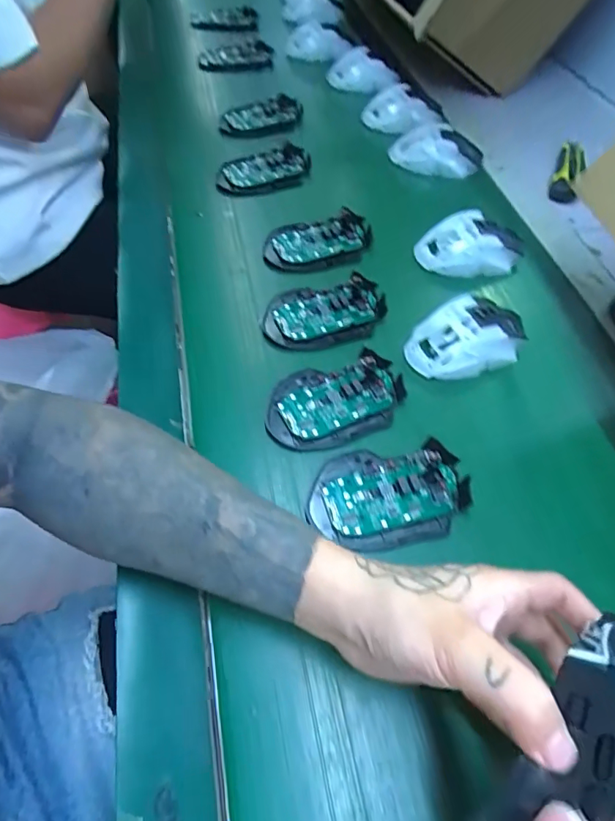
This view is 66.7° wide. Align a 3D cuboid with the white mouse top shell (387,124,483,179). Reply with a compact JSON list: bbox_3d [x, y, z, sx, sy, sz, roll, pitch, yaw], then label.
[{"bbox_3d":[0.166,-0.333,0.603,0.115,0.041,0.065,10,51,2],"label":"white mouse top shell"}]

